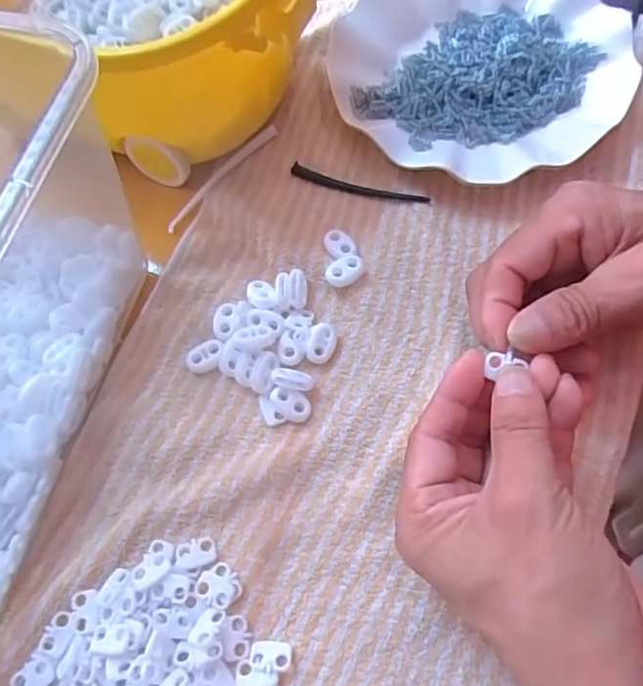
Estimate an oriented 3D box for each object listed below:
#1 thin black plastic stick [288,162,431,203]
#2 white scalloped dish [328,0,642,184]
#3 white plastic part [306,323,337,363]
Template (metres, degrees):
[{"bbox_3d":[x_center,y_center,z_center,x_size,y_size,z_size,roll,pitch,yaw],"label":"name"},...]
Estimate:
[{"bbox_3d":[0.022,-0.095,0.349,0.085,0.006,0.009,16,69,9],"label":"thin black plastic stick"},{"bbox_3d":[0.096,-0.178,0.369,0.178,0.025,0.182,-1,67,2],"label":"white scalloped dish"},{"bbox_3d":[0.001,0.001,0.310,0.014,0.009,0.021,12,68,7],"label":"white plastic part"}]

